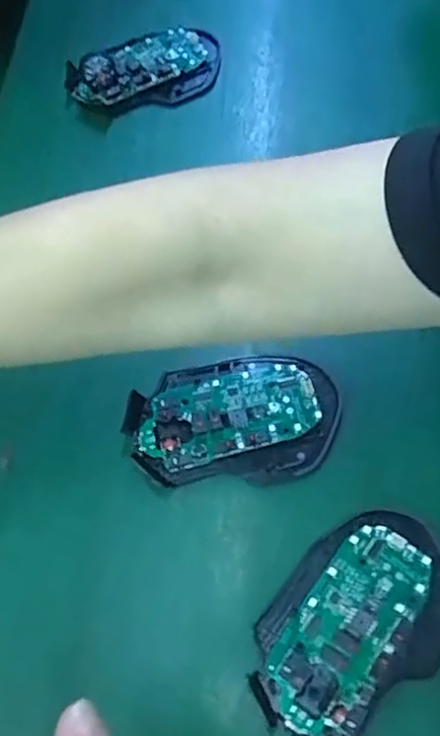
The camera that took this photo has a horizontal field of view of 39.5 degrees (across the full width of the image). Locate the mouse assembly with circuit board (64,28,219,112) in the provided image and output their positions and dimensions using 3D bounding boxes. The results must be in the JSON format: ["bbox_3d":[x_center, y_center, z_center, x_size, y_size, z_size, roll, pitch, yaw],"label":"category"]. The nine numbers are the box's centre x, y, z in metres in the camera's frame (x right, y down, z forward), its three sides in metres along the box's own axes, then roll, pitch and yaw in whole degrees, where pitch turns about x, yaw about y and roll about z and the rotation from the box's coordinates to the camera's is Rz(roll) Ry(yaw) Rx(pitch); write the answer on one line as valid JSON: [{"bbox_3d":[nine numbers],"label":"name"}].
[{"bbox_3d":[-0.054,-0.222,0.449,0.115,0.032,0.062,-21,63,-10],"label":"mouse assembly with circuit board"}]

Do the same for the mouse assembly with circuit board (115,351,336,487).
[{"bbox_3d":[0.007,0.029,0.338,0.112,0.018,0.066,-3,62,-1],"label":"mouse assembly with circuit board"}]

